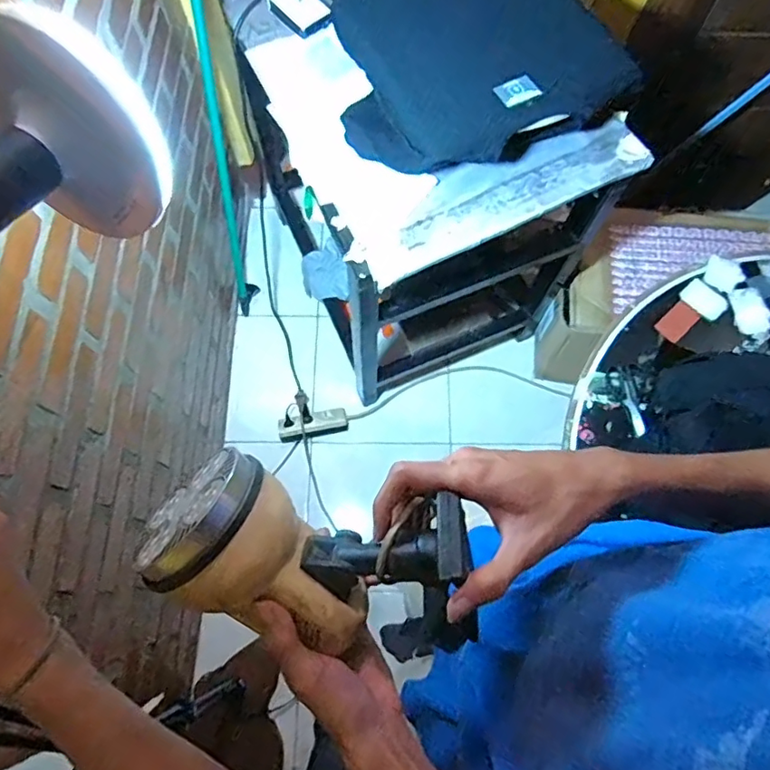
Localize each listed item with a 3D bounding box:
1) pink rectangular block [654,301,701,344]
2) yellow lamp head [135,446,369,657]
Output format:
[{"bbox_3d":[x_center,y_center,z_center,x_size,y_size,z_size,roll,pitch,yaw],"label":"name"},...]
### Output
[{"bbox_3d":[0.586,-0.126,1.103,0.091,0.008,0.053,-41,76,-13],"label":"pink rectangular block"},{"bbox_3d":[-0.083,0.121,0.380,0.147,0.092,0.091,47,67,-26],"label":"yellow lamp head"}]

